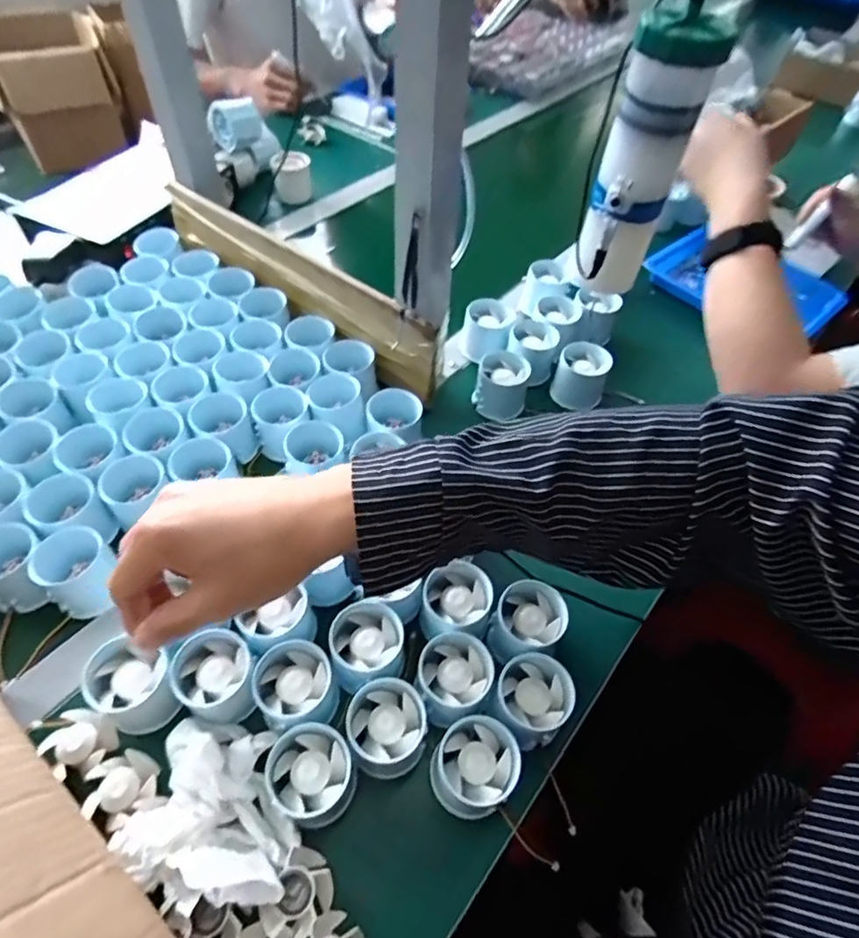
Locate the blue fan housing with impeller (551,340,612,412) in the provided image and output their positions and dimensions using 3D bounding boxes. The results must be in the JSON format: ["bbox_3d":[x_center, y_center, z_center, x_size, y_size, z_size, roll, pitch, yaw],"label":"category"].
[{"bbox_3d":[0.161,-0.098,0.600,0.052,0.055,0.047,20,53,12],"label":"blue fan housing with impeller"}]

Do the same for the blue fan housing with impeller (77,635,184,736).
[{"bbox_3d":[-0.207,0.152,0.397,0.050,0.051,0.050,1,52,-2],"label":"blue fan housing with impeller"}]

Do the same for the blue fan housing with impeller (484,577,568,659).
[{"bbox_3d":[0.074,0.119,0.429,0.050,0.044,0.052,1,52,-2],"label":"blue fan housing with impeller"}]

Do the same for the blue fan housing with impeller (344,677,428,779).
[{"bbox_3d":[-0.029,0.177,0.383,0.053,0.051,0.051,1,52,-2],"label":"blue fan housing with impeller"}]

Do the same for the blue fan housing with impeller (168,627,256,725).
[{"bbox_3d":[-0.148,0.145,0.394,0.052,0.043,0.050,1,52,-2],"label":"blue fan housing with impeller"}]

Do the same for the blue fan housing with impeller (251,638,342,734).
[{"bbox_3d":[-0.091,0.152,0.393,0.054,0.043,0.051,1,52,-2],"label":"blue fan housing with impeller"}]

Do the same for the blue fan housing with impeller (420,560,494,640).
[{"bbox_3d":[0.021,0.107,0.435,0.052,0.049,0.055,14,53,8],"label":"blue fan housing with impeller"}]

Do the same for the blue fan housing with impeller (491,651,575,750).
[{"bbox_3d":[0.071,0.162,0.394,0.049,0.040,0.051,1,52,-2],"label":"blue fan housing with impeller"}]

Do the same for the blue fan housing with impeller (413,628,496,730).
[{"bbox_3d":[0.016,0.152,0.404,0.049,0.048,0.053,1,52,-2],"label":"blue fan housing with impeller"}]

